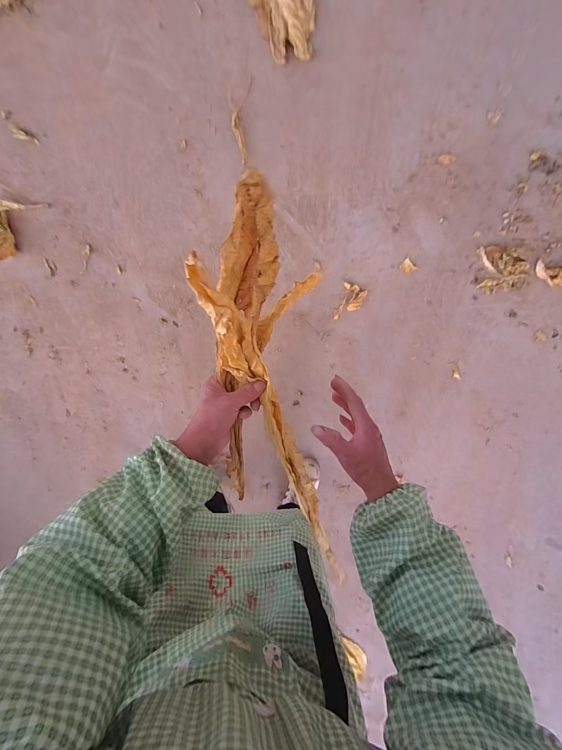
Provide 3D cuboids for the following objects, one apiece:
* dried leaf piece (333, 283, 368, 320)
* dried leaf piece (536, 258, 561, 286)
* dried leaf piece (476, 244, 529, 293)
[{"bbox_3d":[0.216,-0.222,0.977,0.077,0.011,0.114,18,97,1],"label":"dried leaf piece"},{"bbox_3d":[0.818,-0.304,0.939,0.111,0.013,0.068,10,97,2],"label":"dried leaf piece"},{"bbox_3d":[0.672,-0.320,0.942,0.143,0.014,0.135,-2,96,3],"label":"dried leaf piece"}]

